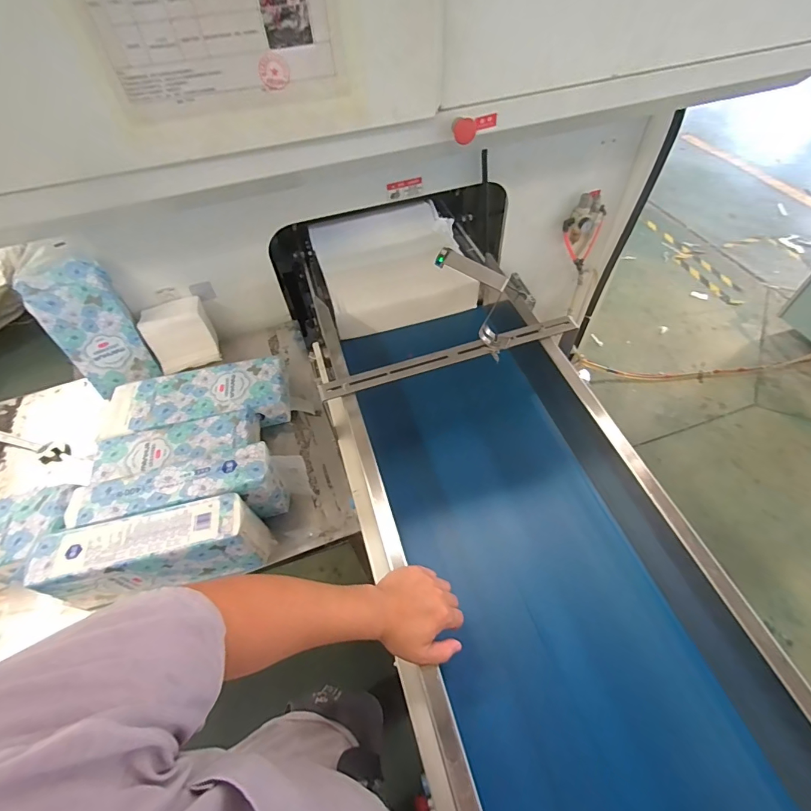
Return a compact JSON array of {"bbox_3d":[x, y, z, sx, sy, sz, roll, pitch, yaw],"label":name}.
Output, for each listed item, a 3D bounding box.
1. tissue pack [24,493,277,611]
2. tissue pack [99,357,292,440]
[{"bbox_3d":[-0.456,0.270,0.775,0.362,0.138,0.098,-12,53,-6],"label":"tissue pack"},{"bbox_3d":[-0.510,-0.016,1.037,0.425,0.077,0.169,-9,53,-4],"label":"tissue pack"}]

